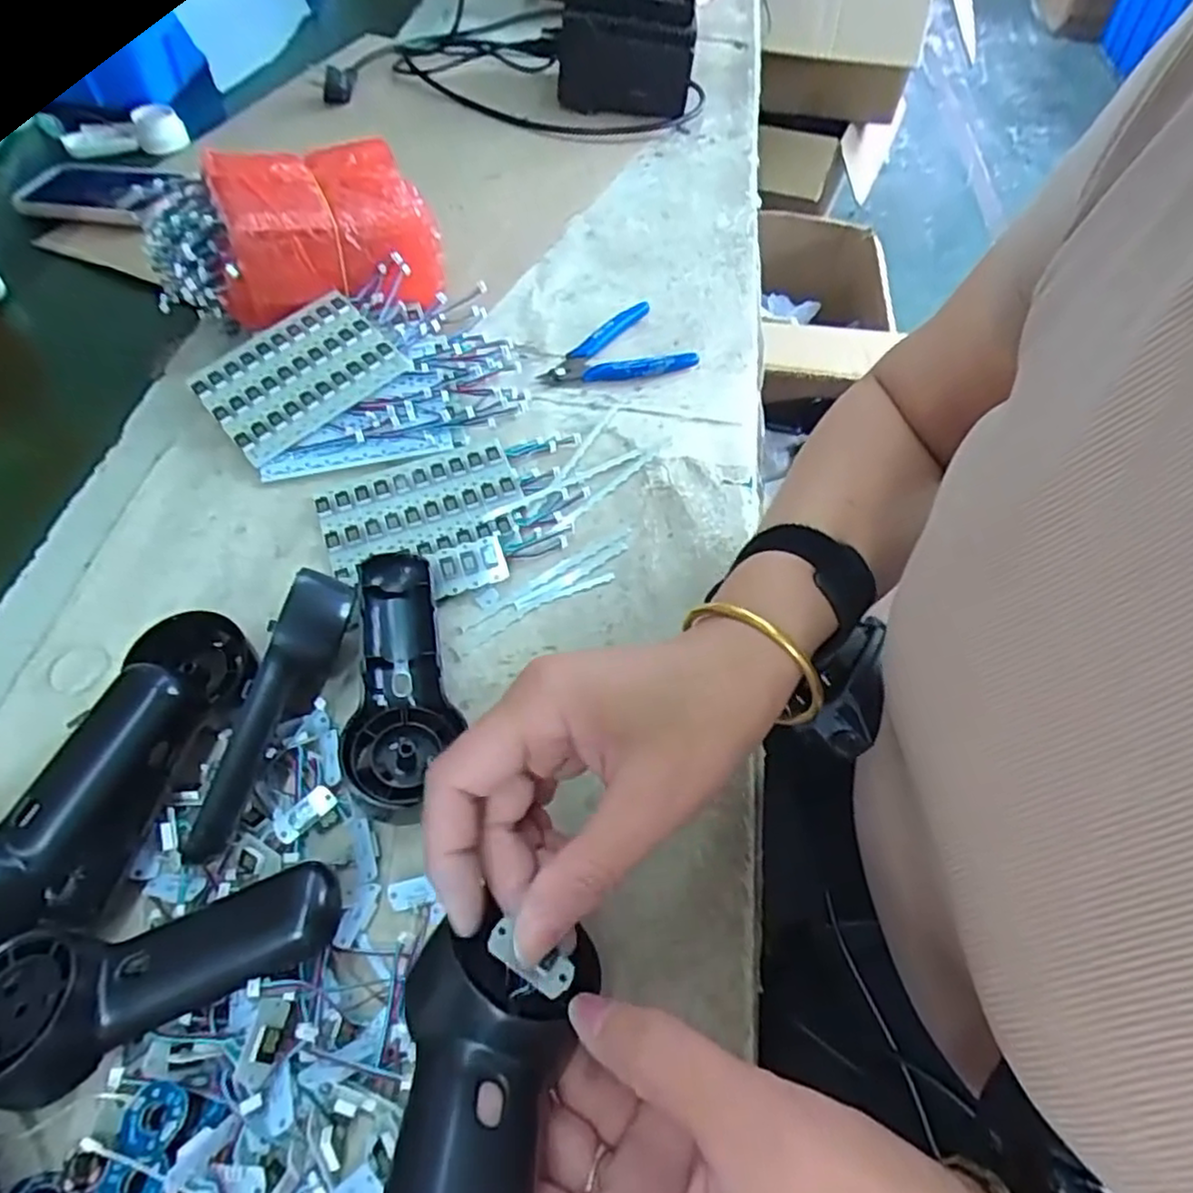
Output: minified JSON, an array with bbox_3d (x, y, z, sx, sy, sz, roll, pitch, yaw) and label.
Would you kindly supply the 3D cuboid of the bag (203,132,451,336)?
[{"bbox_3d":[-0.201,-0.280,0.541,0.154,0.074,0.120,-11,58,-11],"label":"bag"}]

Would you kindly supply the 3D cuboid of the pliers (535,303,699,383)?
[{"bbox_3d":[0.013,-0.183,0.548,0.109,0.014,0.075,-28,63,-20],"label":"pliers"}]

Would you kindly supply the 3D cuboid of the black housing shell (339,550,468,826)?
[{"bbox_3d":[-0.104,0.044,0.386,0.053,0.029,0.145,-6,58,-8],"label":"black housing shell"}]

